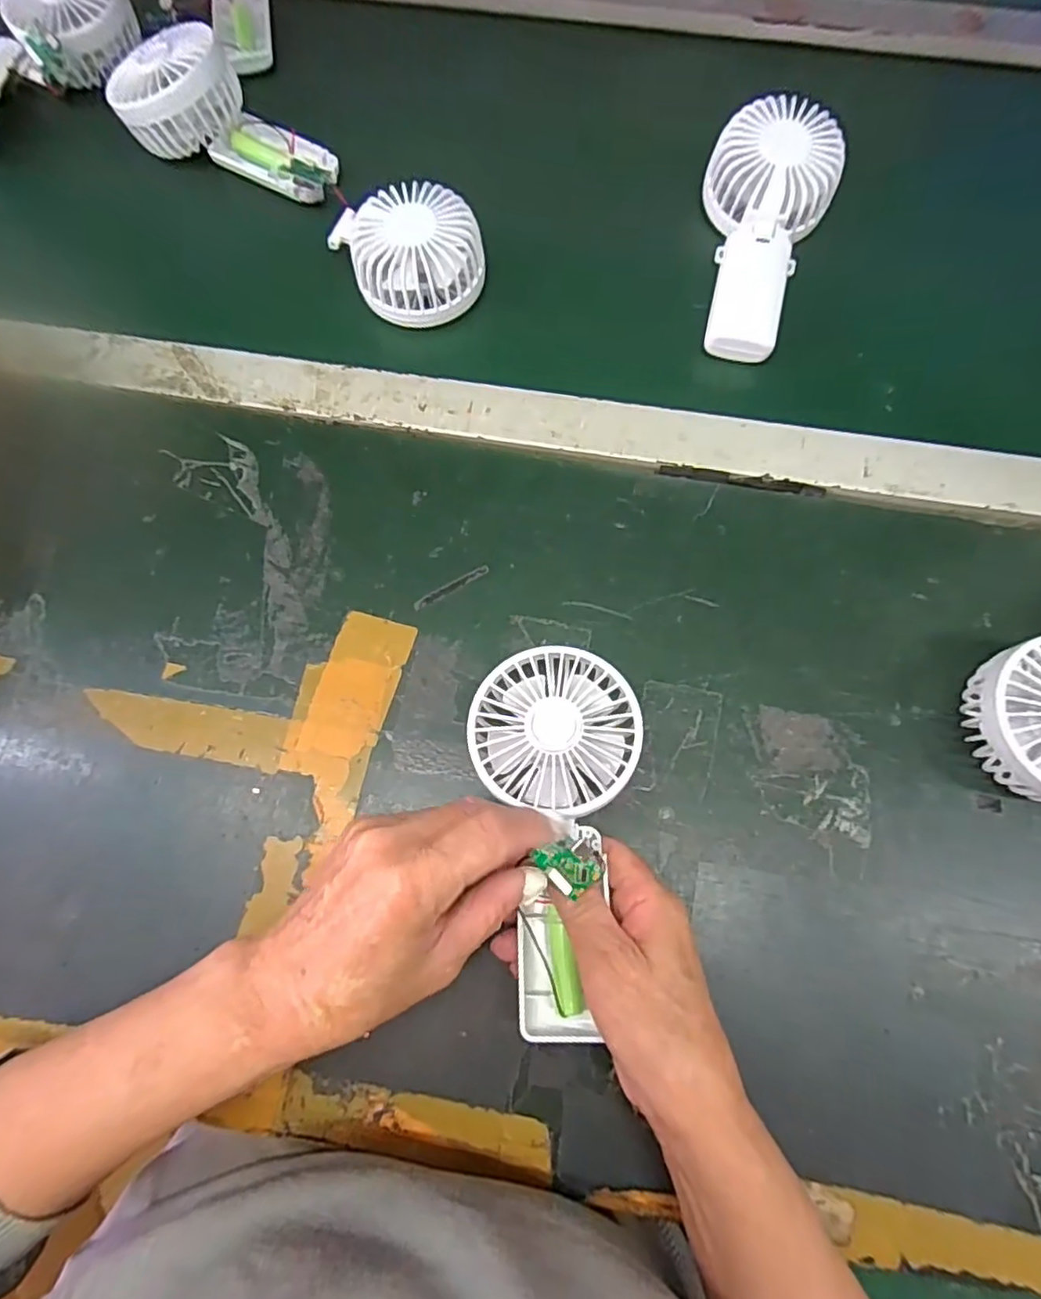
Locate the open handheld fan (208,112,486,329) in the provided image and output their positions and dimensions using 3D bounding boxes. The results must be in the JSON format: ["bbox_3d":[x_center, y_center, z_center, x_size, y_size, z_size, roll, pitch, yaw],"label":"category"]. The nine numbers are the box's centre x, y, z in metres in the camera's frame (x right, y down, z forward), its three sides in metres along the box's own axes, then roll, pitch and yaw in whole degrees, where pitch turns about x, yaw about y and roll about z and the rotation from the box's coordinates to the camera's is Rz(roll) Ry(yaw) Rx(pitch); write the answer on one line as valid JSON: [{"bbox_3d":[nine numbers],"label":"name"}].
[{"bbox_3d":[-0.130,-0.316,0.428,0.237,0.038,0.079,40,79,11],"label":"open handheld fan"}]

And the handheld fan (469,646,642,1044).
[{"bbox_3d":[0.016,0.088,0.297,0.082,0.036,0.184,2,77,2],"label":"handheld fan"}]

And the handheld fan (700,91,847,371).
[{"bbox_3d":[0.165,-0.282,0.411,0.082,0.043,0.170,10,75,4],"label":"handheld fan"}]

